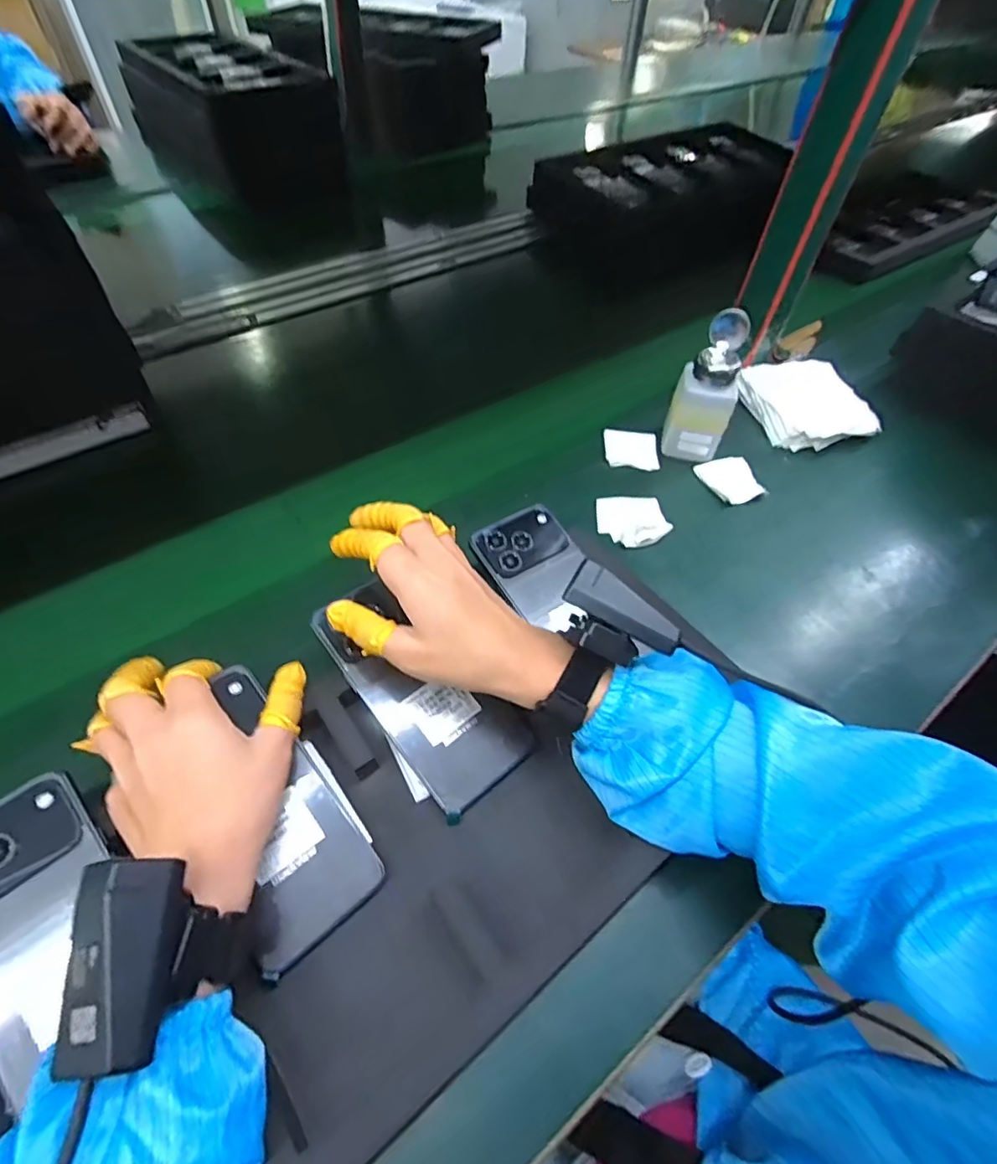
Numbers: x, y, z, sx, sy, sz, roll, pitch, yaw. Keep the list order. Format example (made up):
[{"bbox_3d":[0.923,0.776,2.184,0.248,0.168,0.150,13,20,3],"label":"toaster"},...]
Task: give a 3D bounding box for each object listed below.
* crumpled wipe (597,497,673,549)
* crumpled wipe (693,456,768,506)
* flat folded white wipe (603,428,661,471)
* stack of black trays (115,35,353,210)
[{"bbox_3d":[0.123,-0.056,0.514,0.057,0.026,0.053,-1,52,-3],"label":"crumpled wipe"},{"bbox_3d":[0.233,-0.103,0.555,0.048,0.007,0.060,-16,54,-14],"label":"crumpled wipe"},{"bbox_3d":[0.138,-0.139,0.576,0.055,0.009,0.047,3,52,0],"label":"flat folded white wipe"},{"bbox_3d":[-0.497,-0.880,1.055,0.248,0.168,0.387,-36,62,-26],"label":"stack of black trays"}]

